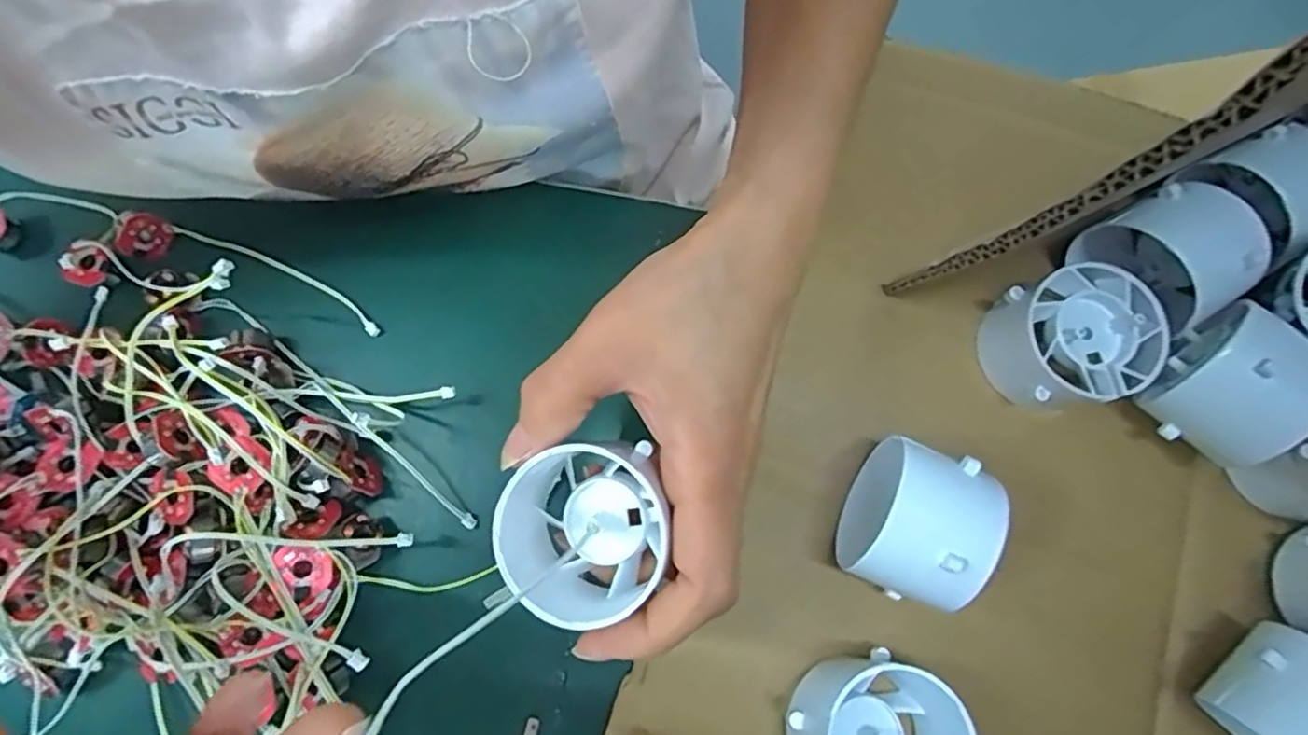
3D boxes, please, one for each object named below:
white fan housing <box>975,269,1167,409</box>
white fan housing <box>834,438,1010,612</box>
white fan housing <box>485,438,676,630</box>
[{"bbox_3d":[0.149,-0.008,0.242,0.051,0.037,0.045,-15,75,-5],"label":"white fan housing"},{"bbox_3d":[0.087,0.054,0.225,0.041,0.053,0.046,25,76,6],"label":"white fan housing"},{"bbox_3d":[-0.018,0.047,0.197,0.055,0.042,0.055,27,93,7],"label":"white fan housing"}]

